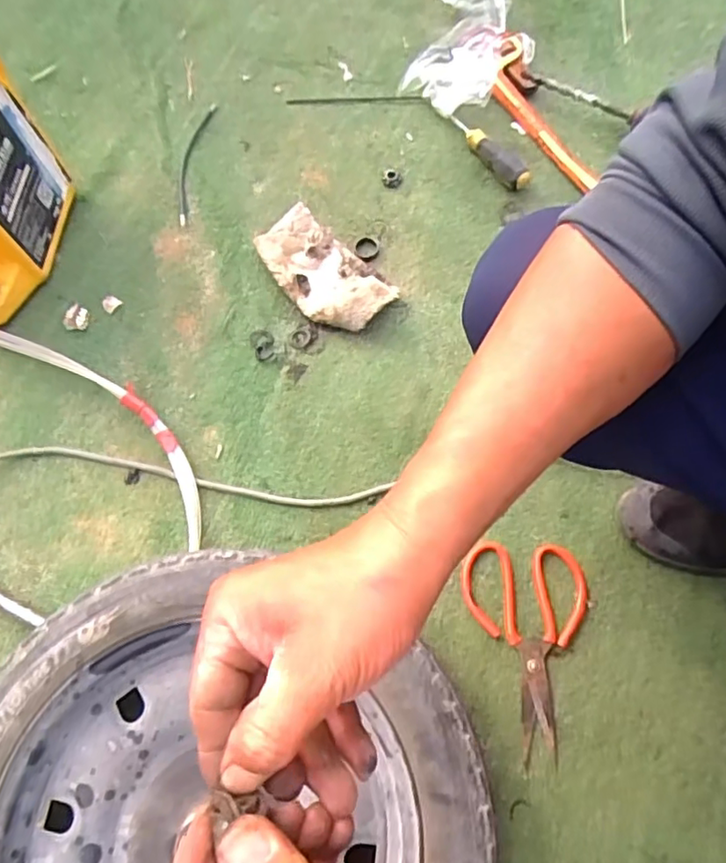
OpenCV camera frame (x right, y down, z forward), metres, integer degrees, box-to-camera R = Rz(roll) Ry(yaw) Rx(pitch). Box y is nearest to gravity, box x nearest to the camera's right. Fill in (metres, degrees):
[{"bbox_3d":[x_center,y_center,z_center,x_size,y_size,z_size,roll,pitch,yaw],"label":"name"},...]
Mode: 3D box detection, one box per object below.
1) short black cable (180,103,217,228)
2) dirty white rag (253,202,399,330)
[{"bbox_3d":[-0.230,-0.363,0.800,0.028,0.016,0.204,8,69,5],"label":"short black cable"},{"bbox_3d":[-0.048,-0.200,0.716,0.106,0.059,0.202,-42,73,-14],"label":"dirty white rag"}]

